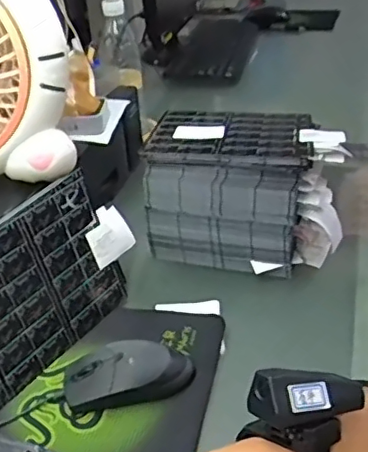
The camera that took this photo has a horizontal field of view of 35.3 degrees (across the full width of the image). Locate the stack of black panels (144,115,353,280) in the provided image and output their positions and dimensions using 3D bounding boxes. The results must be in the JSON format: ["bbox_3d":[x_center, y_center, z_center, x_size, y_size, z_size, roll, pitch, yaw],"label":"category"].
[{"bbox_3d":[0.079,-0.035,0.703,0.216,0.167,0.151,8,34,18],"label":"stack of black panels"}]

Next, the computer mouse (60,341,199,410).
[{"bbox_3d":[-0.050,0.132,0.522,0.117,0.037,0.055,-5,32,-1],"label":"computer mouse"}]

